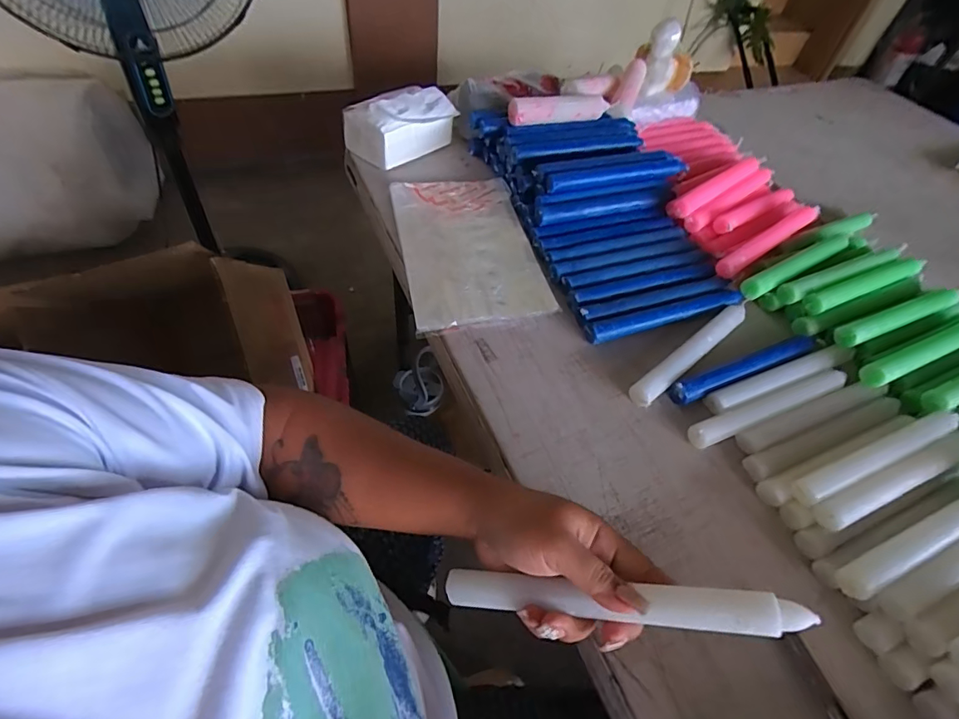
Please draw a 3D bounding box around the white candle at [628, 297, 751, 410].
[{"bbox_3d":[0.224,-0.011,0.491,0.197,0.019,0.022,-33,62,-26],"label":"white candle"}]

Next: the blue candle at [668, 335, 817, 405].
[{"bbox_3d":[0.274,0.009,0.484,0.190,0.021,0.021,-18,56,-18],"label":"blue candle"}]

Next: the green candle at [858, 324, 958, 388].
[{"bbox_3d":[0.475,-0.009,0.500,0.200,0.029,0.025,-18,56,-18],"label":"green candle"}]

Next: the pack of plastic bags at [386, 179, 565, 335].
[{"bbox_3d":[-0.015,-0.138,0.571,0.154,0.016,0.250,-8,54,-11],"label":"pack of plastic bags"}]

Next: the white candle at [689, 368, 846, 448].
[{"bbox_3d":[0.284,0.045,0.454,0.196,0.019,0.021,-17,56,-17],"label":"white candle"}]

